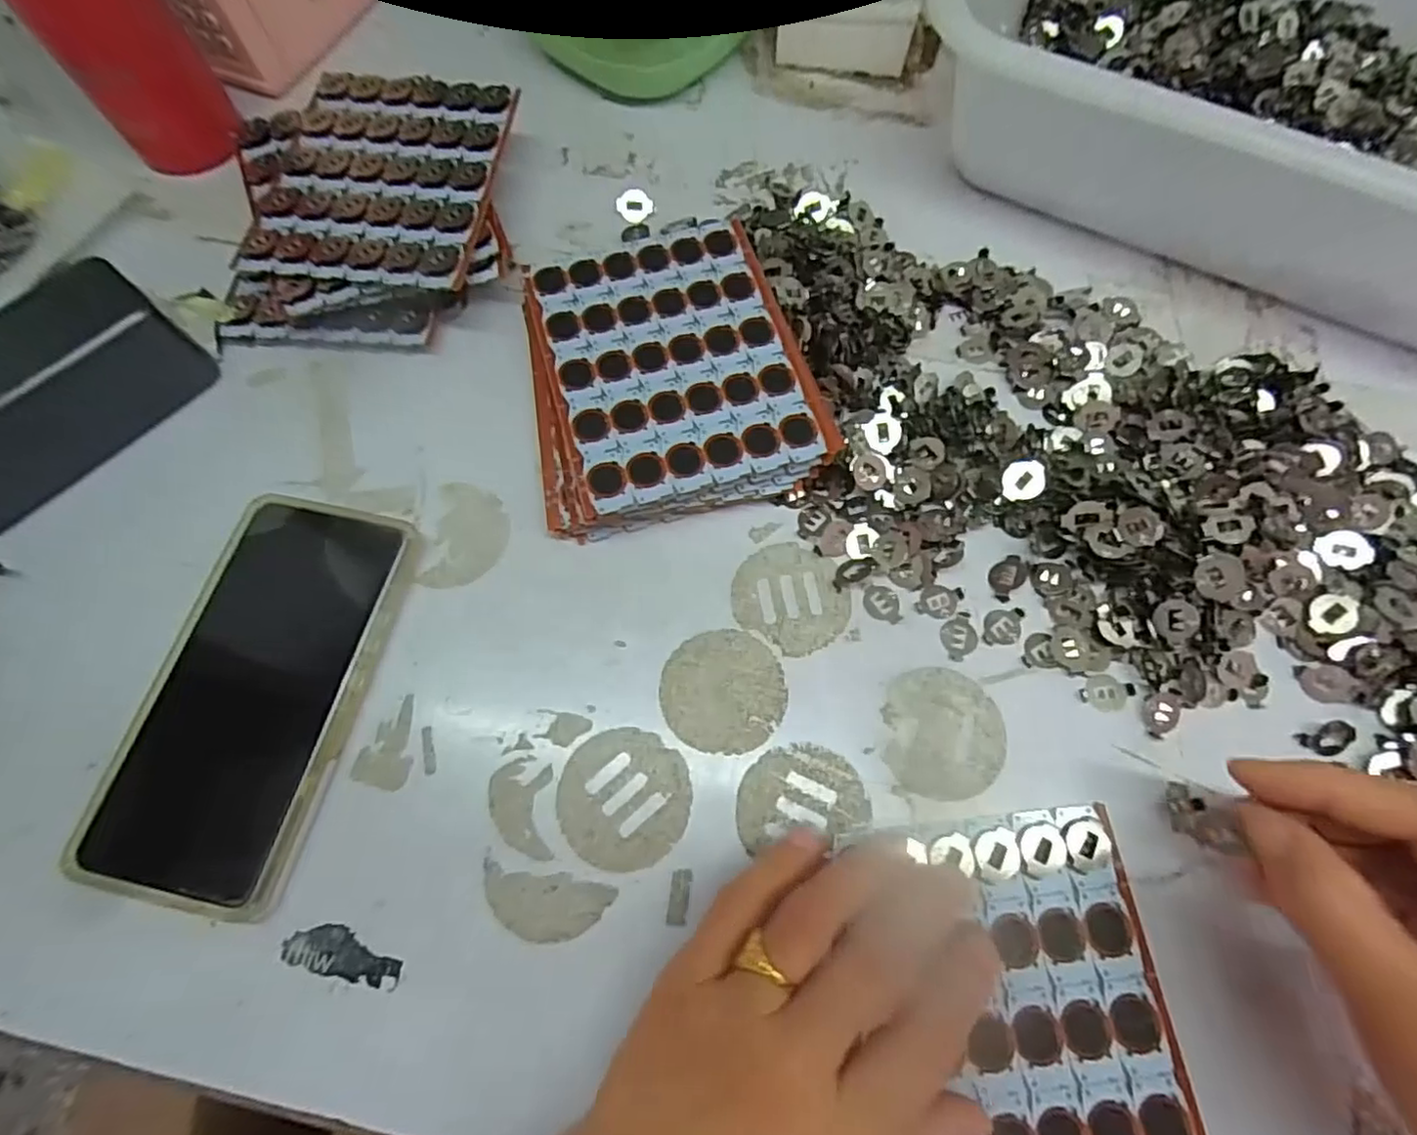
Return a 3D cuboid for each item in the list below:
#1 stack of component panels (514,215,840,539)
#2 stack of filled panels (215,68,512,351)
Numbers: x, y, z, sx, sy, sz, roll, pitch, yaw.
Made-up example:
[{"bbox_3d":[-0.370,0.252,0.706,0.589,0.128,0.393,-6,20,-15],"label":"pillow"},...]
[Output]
[{"bbox_3d":[-0.023,-0.097,0.326,0.134,0.029,0.152,-14,70,-6],"label":"stack of component panels"},{"bbox_3d":[-0.185,-0.199,0.358,0.149,0.037,0.165,1,69,0],"label":"stack of filled panels"}]

